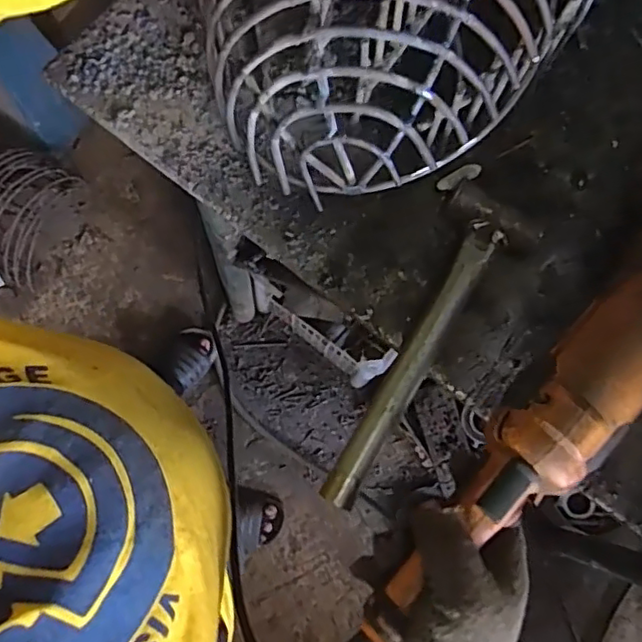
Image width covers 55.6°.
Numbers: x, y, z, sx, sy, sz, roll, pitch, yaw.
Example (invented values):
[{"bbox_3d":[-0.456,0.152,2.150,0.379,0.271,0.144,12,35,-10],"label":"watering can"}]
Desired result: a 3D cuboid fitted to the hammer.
[{"bbox_3d":[0.076,0.007,0.424,0.076,0.032,0.264,27,81,5],"label":"hammer"}]

